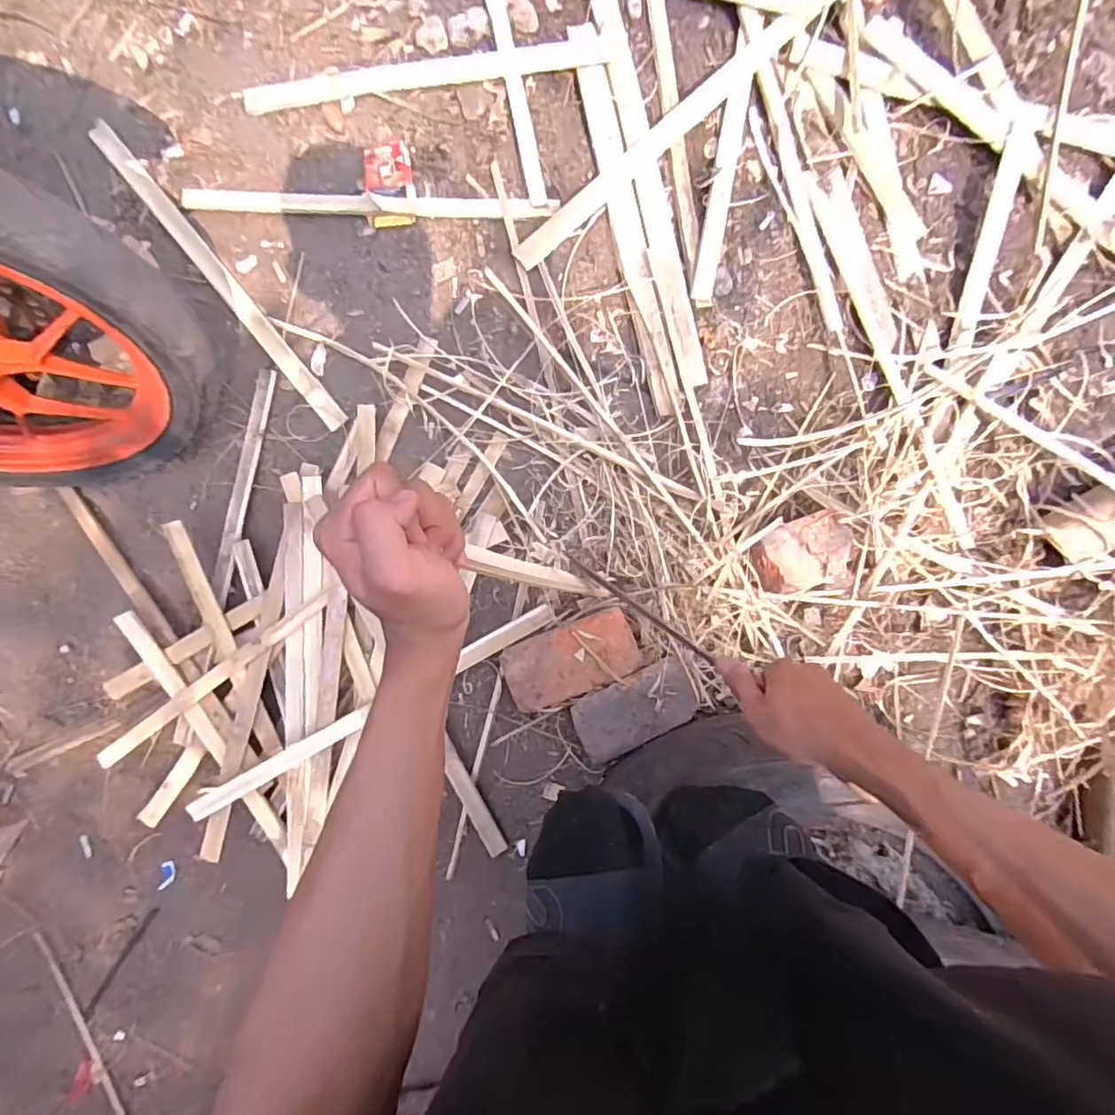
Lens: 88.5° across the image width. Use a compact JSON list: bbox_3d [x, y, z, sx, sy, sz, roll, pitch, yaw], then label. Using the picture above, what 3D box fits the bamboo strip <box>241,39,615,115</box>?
[{"bbox_3d":[-0.181,-0.660,0.778,0.502,0.013,0.039,-5,88,3],"label":"bamboo strip"}]

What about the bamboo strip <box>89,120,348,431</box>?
[{"bbox_3d":[-0.473,-0.395,0.797,0.031,0.015,0.539,-39,86,1],"label":"bamboo strip"}]

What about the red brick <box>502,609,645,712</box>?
[{"bbox_3d":[0.018,0.134,0.752,0.173,0.041,0.093,-21,88,3],"label":"red brick"}]

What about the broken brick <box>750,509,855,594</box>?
[{"bbox_3d":[0.312,-0.005,0.715,0.133,0.049,0.098,-5,89,3],"label":"broken brick"}]

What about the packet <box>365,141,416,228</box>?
[{"bbox_3d":[-0.229,-0.513,0.784,0.065,0.012,0.110,-4,88,3],"label":"packet"}]

